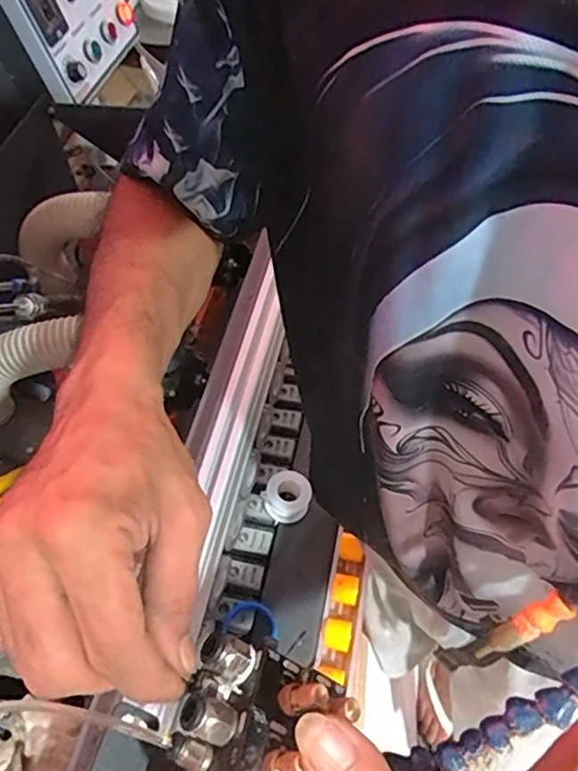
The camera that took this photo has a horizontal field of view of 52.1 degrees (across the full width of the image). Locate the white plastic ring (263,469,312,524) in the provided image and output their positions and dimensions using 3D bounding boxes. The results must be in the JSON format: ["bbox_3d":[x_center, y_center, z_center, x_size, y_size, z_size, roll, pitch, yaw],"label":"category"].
[{"bbox_3d":[-0.001,0.121,0.646,0.047,0.031,0.049,-2,55,3],"label":"white plastic ring"}]

